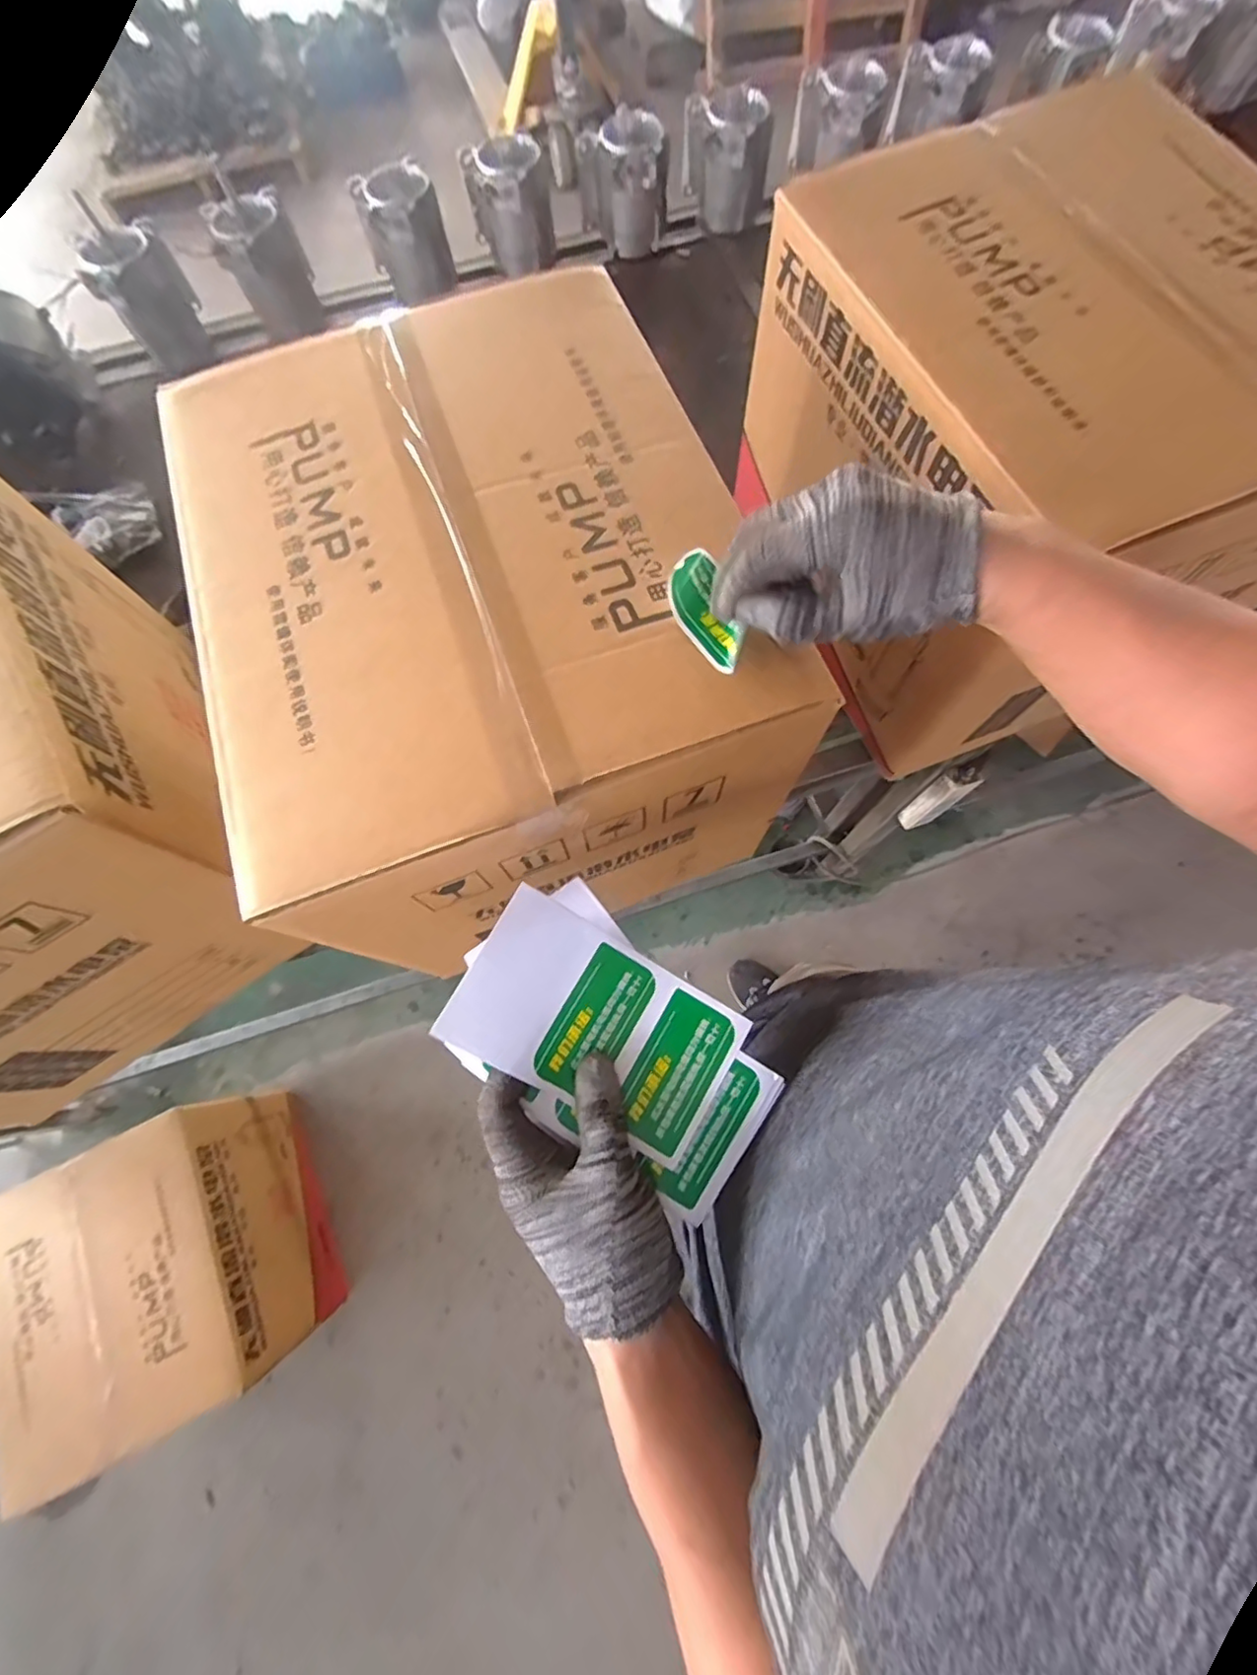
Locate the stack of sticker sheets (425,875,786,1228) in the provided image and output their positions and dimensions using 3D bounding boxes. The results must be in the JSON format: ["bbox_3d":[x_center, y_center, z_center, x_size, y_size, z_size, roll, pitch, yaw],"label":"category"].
[{"bbox_3d":[-0.008,0.119,0.346,0.190,0.021,0.111,41,75,-2],"label":"stack of sticker sheets"}]

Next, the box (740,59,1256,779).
[{"bbox_3d":[0.379,-0.377,0.605,0.362,0.327,0.440,-20,73,-5],"label":"box"}]

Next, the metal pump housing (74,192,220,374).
[{"bbox_3d":[-0.733,-0.824,0.921,0.122,0.153,0.106,-30,74,-8],"label":"metal pump housing"}]

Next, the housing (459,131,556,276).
[{"bbox_3d":[-0.188,-1.009,0.962,0.127,0.127,0.116,-16,72,-4],"label":"housing"}]

